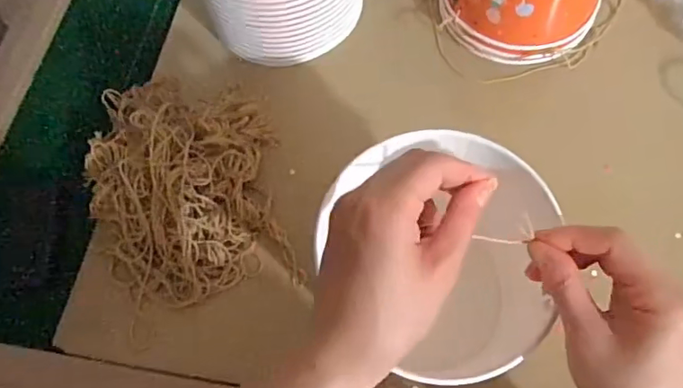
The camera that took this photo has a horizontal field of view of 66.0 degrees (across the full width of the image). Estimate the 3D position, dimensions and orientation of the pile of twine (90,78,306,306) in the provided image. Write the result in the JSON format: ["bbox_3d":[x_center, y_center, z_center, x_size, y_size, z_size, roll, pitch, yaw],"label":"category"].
[{"bbox_3d":[-0.146,-0.020,0.490,0.169,0.077,0.230,-13,66,-3],"label":"pile of twine"}]

